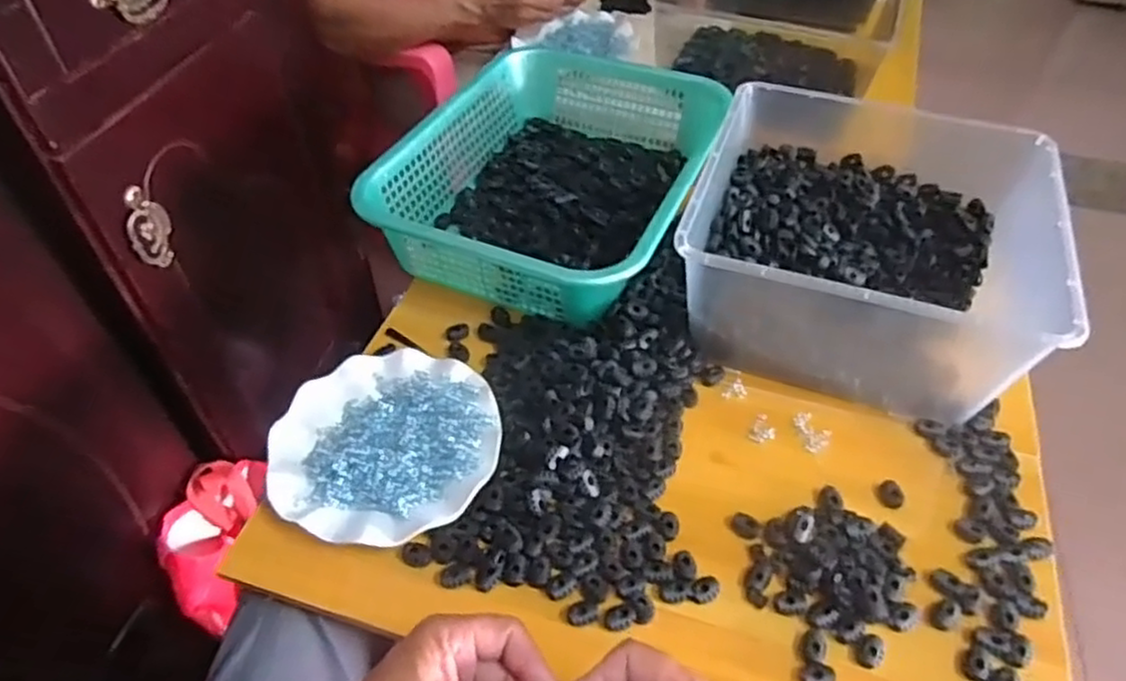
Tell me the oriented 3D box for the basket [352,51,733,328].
[{"bbox_3d":[0.015,-0.214,0.811,0.291,0.089,0.440,19,50,16],"label":"basket"}]

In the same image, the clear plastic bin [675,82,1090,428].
[{"bbox_3d":[0.277,-0.094,0.668,0.296,0.121,0.294,16,50,14],"label":"clear plastic bin"}]

